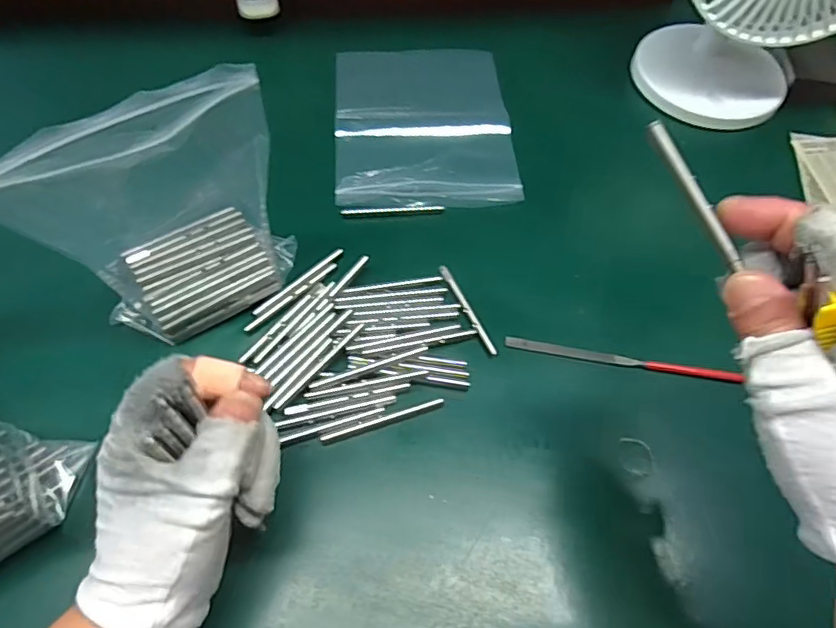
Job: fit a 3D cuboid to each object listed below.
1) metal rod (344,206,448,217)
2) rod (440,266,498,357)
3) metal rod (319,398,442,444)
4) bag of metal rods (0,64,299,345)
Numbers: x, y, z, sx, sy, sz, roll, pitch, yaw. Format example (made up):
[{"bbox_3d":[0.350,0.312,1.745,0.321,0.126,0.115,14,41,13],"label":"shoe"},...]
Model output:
[{"bbox_3d":[-0.019,-0.080,0.438,0.079,0.007,0.007,-5,61,-7],"label":"metal rod"},{"bbox_3d":[0.035,-0.004,0.390,0.005,0.004,0.074,-23,64,-16],"label":"rod"},{"bbox_3d":[-0.022,0.066,0.349,0.078,0.004,0.006,-16,63,-12],"label":"metal rod"},{"bbox_3d":[-0.146,-0.056,0.323,0.136,0.148,0.069,-36,69,-21],"label":"bag of metal rods"}]

